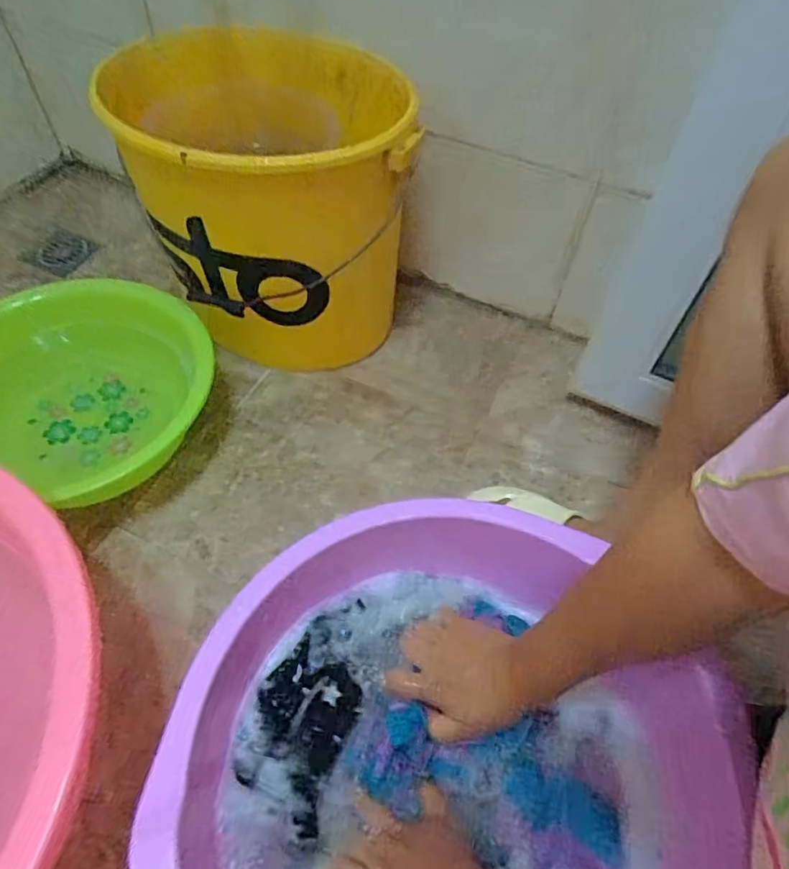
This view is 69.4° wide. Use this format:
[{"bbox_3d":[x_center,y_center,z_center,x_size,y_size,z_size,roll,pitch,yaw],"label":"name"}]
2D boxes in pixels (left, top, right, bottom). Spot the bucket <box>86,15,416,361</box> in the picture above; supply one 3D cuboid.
[{"bbox_3d":[-0.144,-0.254,0.711,0.296,0.332,0.296,1,54,-2],"label":"bucket"}]

